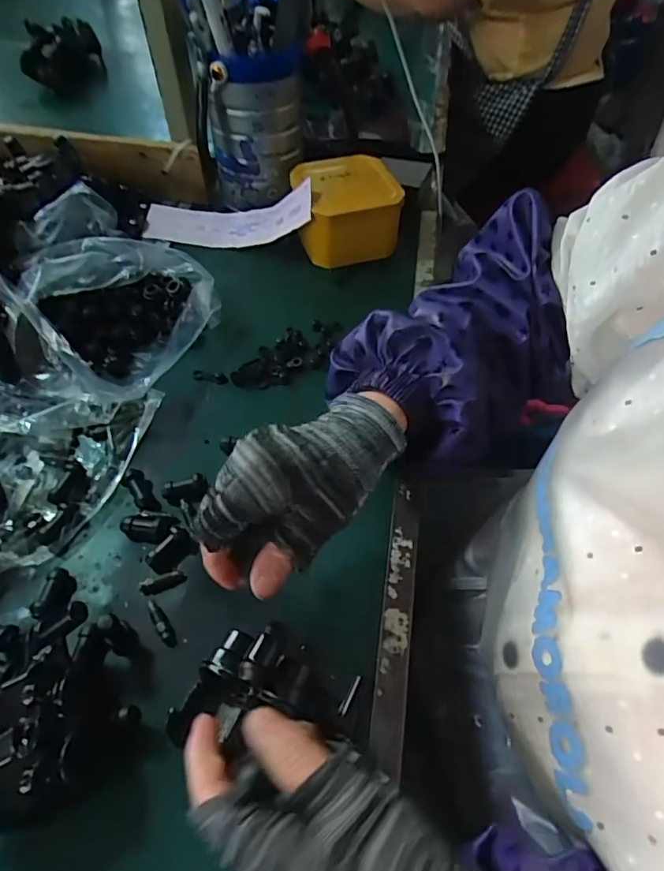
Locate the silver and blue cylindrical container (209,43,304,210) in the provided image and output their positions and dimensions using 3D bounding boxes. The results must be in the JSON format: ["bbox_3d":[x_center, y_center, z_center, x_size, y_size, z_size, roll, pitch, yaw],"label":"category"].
[{"bbox_3d":[-0.076,-0.321,0.550,0.092,0.140,0.082,3,56,1],"label":"silver and blue cylindrical container"}]

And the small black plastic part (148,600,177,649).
[{"bbox_3d":[-0.112,0.121,0.338,0.009,0.007,0.034,-32,62,-20],"label":"small black plastic part"}]

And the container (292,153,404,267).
[{"bbox_3d":[0.014,-0.235,0.542,0.099,0.059,0.094,-7,56,-5],"label":"container"}]

